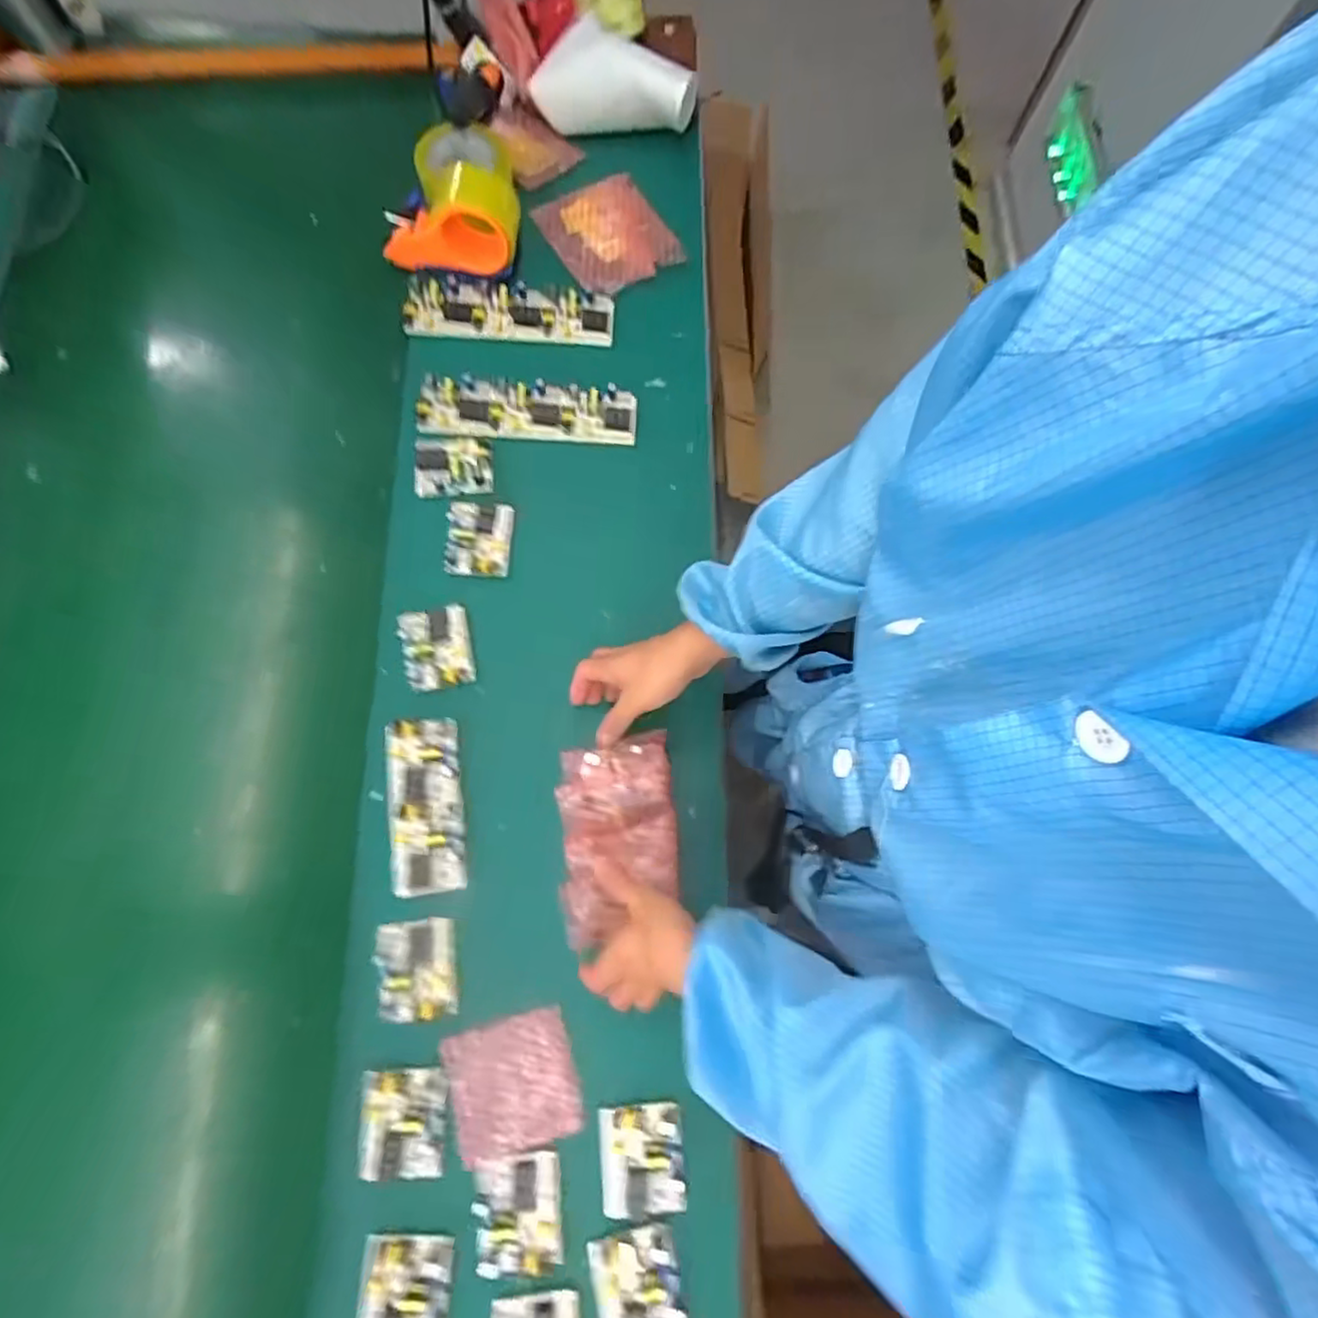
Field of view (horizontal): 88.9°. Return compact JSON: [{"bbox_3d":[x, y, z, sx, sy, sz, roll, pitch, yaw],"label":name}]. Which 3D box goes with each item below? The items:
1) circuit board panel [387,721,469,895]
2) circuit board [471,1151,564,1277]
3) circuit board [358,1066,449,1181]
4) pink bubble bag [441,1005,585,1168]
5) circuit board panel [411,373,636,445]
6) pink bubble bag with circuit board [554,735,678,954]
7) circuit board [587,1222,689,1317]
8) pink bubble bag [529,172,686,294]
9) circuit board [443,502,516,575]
[{"bbox_3d":[-0.224,0.138,0.642,0.067,0.025,0.161,-7,76,-3],"label":"circuit board panel"},{"bbox_3d":[-0.116,0.461,0.555,0.067,0.016,0.084,-5,76,-3],"label":"circuit board"},{"bbox_3d":[-0.218,0.396,0.571,0.070,0.017,0.082,1,75,-1],"label":"circuit board"},{"bbox_3d":[-0.128,0.370,0.588,0.105,0.009,0.101,-14,76,-5],"label":"pink bubble bag"},{"bbox_3d":[-0.149,-0.283,0.761,0.240,0.027,0.067,1,75,-1],"label":"circuit board panel"},{"bbox_3d":[-0.037,0.159,0.614,0.101,0.046,0.179,-5,74,-1],"label":"pink bubble bag with circuit board"},{"bbox_3d":[-0.017,0.515,0.547,0.069,0.018,0.081,-13,76,-5],"label":"circuit board"},{"bbox_3d":[-0.061,-0.526,0.827,0.138,0.015,0.170,-28,78,-8],"label":"pink bubble bag"},{"bbox_3d":[-0.192,-0.129,0.717,0.066,0.022,0.083,2,75,-1],"label":"circuit board"}]

